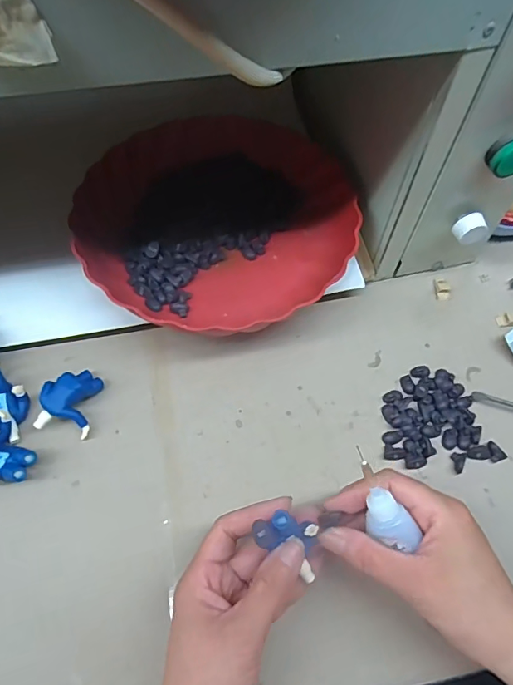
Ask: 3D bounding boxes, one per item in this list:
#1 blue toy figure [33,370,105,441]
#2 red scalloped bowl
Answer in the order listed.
[{"bbox_3d":[-0.148,0.045,0.372,0.038,0.025,0.052,7,60,3],"label":"blue toy figure"},{"bbox_3d":[-0.039,-0.108,0.436,0.231,0.068,0.211,1,60,-1],"label":"red scalloped bowl"}]

